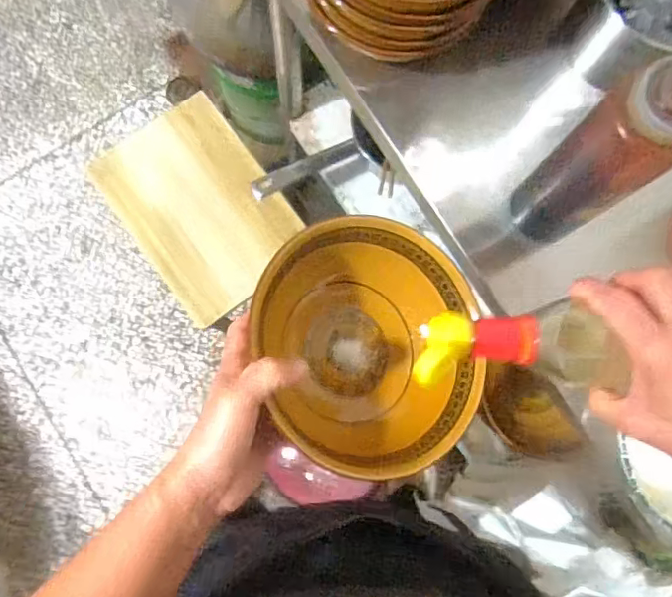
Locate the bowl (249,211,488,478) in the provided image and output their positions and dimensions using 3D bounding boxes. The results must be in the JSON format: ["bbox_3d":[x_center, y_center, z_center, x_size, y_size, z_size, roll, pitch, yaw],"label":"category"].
[{"bbox_3d":[0.019,0.039,0.430,0.183,0.073,0.185,4,76,-24],"label":"bowl"}]

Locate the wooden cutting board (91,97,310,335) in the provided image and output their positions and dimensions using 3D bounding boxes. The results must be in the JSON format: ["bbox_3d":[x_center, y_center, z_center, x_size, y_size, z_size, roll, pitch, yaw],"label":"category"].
[{"bbox_3d":[-0.222,-0.152,0.931,0.240,0.024,0.326,-37,89,-14],"label":"wooden cutting board"}]

